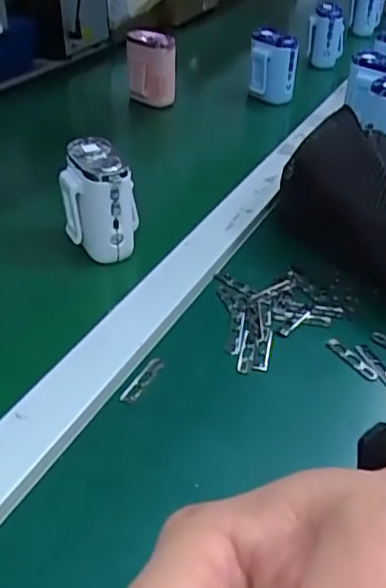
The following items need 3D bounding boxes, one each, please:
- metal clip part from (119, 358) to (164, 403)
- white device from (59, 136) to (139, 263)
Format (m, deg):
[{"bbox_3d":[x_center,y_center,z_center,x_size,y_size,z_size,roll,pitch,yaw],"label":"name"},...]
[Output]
[{"bbox_3d":[-0.033,0.056,0.397,0.011,0.004,0.040,22,41,22],"label":"metal clip part"},{"bbox_3d":[-0.076,-0.077,0.499,0.058,0.080,0.057,-2,38,-8],"label":"white device"}]

